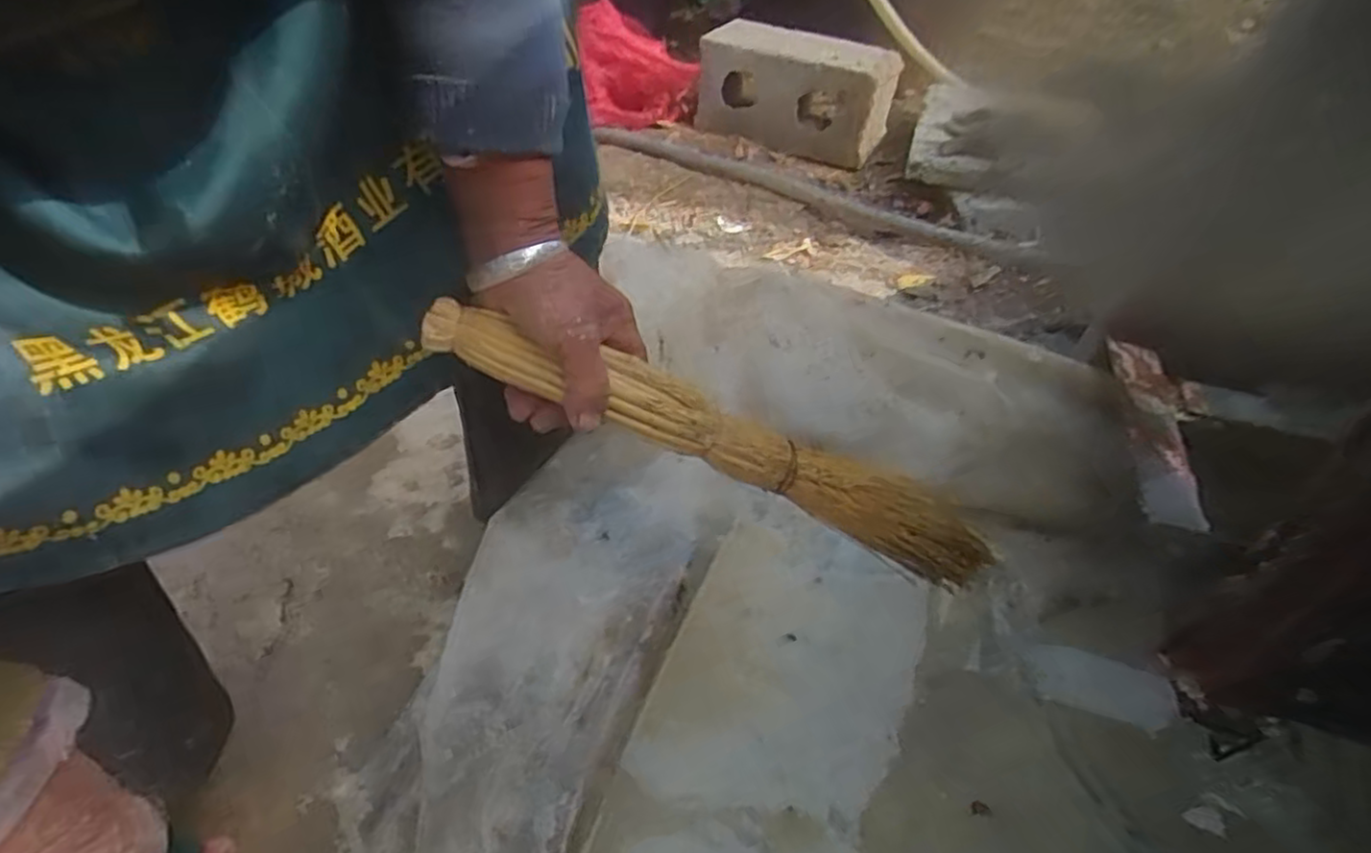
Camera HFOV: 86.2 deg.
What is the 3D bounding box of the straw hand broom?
[{"bbox_3d":[0.027,0.011,0.445,0.371,0.047,0.033,25,41,-11],"label":"straw hand broom"}]

